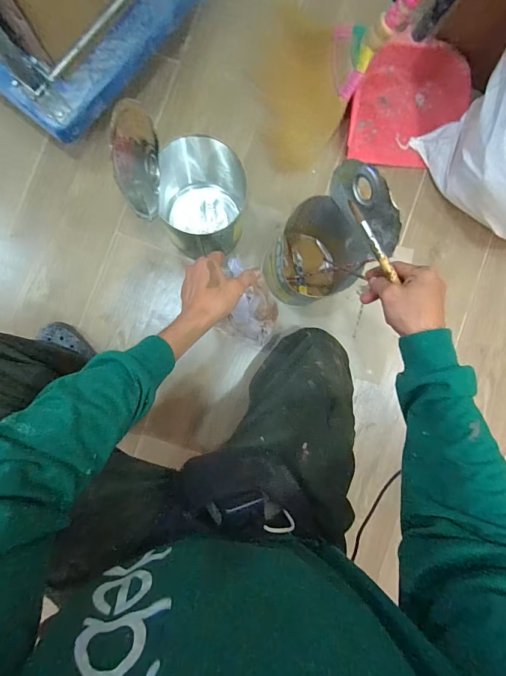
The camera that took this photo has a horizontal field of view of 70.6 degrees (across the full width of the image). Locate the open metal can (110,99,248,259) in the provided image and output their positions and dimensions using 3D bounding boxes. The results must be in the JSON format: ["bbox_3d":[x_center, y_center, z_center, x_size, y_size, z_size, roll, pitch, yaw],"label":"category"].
[{"bbox_3d":[-0.106,-0.243,0.632,0.173,0.332,0.142,8,90,-4],"label":"open metal can"}]

